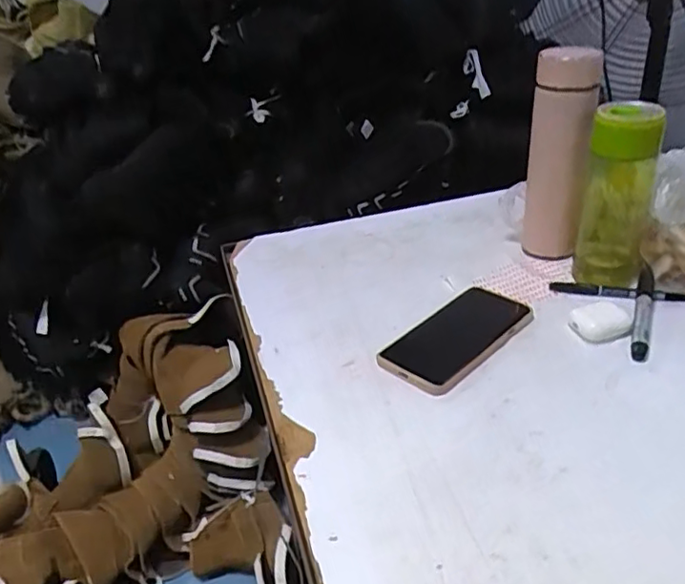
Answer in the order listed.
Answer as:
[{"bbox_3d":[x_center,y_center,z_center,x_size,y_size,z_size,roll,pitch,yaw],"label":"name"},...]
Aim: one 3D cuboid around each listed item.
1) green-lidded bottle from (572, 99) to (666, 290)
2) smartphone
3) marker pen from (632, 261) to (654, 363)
[{"bbox_3d":[0.286,-0.099,0.627,0.069,0.184,0.058,10,34,23],"label":"green-lidded bottle"},{"bbox_3d":[0.109,0.041,0.589,0.155,0.013,0.083,-29,39,-34],"label":"smartphone"},{"bbox_3d":[0.298,0.017,0.598,0.016,0.017,0.144,10,34,23],"label":"marker pen"}]

